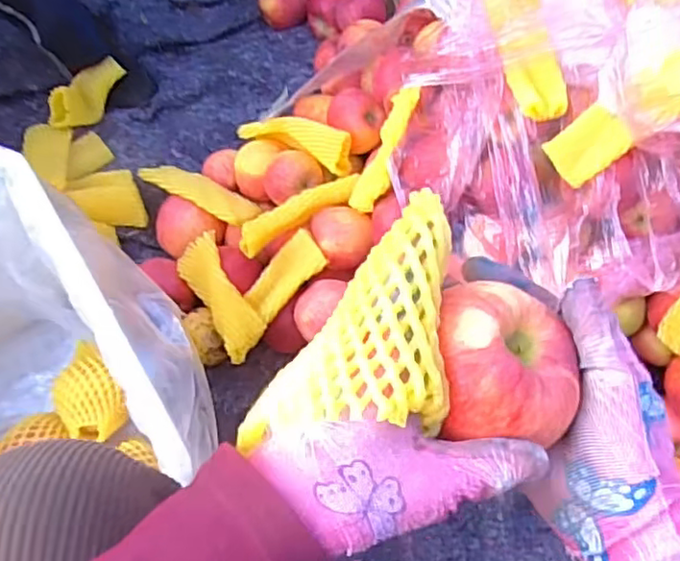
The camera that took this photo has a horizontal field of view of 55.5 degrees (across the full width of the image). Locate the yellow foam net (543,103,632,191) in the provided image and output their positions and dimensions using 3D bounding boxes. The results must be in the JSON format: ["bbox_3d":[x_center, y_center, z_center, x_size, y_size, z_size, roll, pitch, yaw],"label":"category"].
[{"bbox_3d":[0.232,-0.125,0.602,0.052,0.070,0.009,51,34,-2],"label":"yellow foam net"}]

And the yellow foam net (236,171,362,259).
[{"bbox_3d":[-0.049,-0.080,0.723,0.145,0.036,0.033,-29,69,-15],"label":"yellow foam net"}]

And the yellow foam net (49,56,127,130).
[{"bbox_3d":[-0.356,-0.251,0.881,0.068,0.061,0.138,20,52,7],"label":"yellow foam net"}]

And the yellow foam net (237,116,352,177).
[{"bbox_3d":[-0.051,-0.168,0.752,0.143,0.047,0.030,28,66,11],"label":"yellow foam net"}]

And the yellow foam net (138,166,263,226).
[{"bbox_3d":[-0.169,-0.107,0.790,0.147,0.017,0.044,27,66,10],"label":"yellow foam net"}]

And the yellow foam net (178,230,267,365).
[{"bbox_3d":[-0.132,0.013,0.715,0.050,0.031,0.149,-27,68,-15],"label":"yellow foam net"}]

